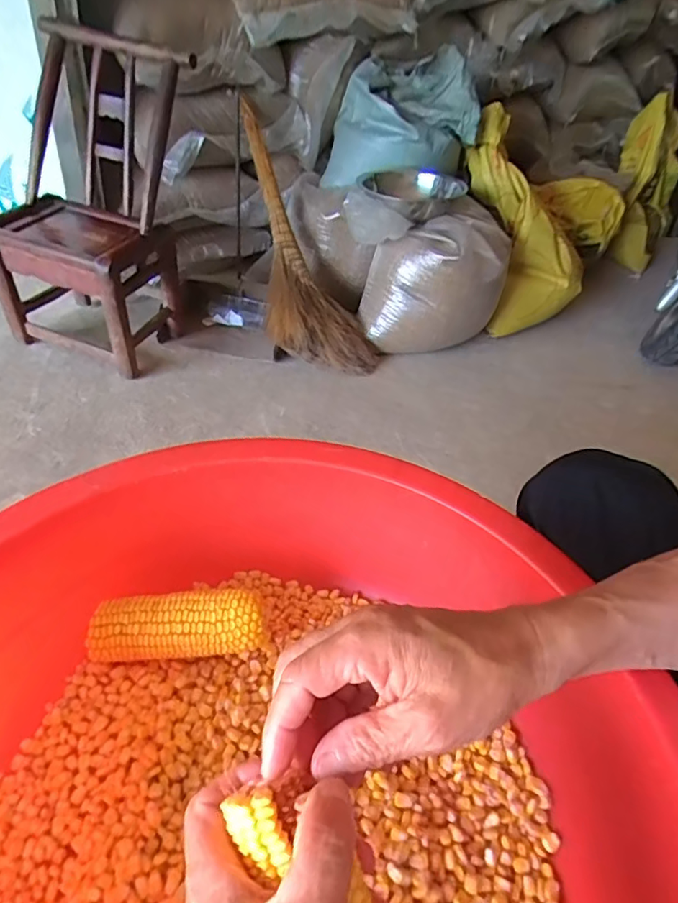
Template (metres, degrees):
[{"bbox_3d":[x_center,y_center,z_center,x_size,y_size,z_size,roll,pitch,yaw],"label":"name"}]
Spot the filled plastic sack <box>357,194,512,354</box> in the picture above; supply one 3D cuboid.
[{"bbox_3d":[0.275,-0.485,1.487,0.344,0.367,0.337,19,43,12],"label":"filled plastic sack"}]

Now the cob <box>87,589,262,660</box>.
[{"bbox_3d":[-0.131,0.140,0.431,0.135,0.035,0.043,4,41,-8],"label":"cob"}]

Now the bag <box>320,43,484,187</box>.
[{"bbox_3d":[0.173,-0.900,1.464,0.401,0.334,0.155,11,41,0],"label":"bag"}]

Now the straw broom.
[{"bbox_3d":[-0.140,-0.560,1.435,0.259,0.133,0.781,-20,88,-27],"label":"straw broom"}]

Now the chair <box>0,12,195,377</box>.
[{"bbox_3d":[-0.560,-0.549,1.207,0.369,0.631,0.349,16,42,9],"label":"chair"}]

